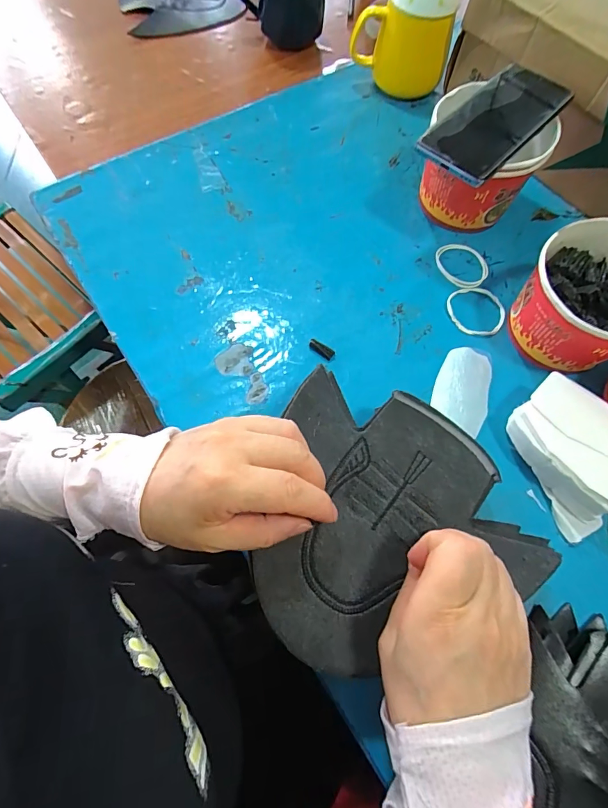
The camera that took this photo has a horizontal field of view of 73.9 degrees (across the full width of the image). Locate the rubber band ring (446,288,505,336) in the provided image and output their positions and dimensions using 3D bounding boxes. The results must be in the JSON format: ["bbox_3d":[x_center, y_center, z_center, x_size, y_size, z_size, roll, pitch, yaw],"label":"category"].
[{"bbox_3d":[0.173,-0.094,0.404,0.059,0.004,0.055,9,68,3],"label":"rubber band ring"}]

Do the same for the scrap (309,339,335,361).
[{"bbox_3d":[0.017,-0.052,0.384,0.026,0.006,0.010,33,70,-2],"label":"scrap"}]

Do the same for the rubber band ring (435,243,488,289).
[{"bbox_3d":[0.169,-0.149,0.428,0.050,0.004,0.059,-32,72,-13],"label":"rubber band ring"}]

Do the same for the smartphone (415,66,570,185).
[{"bbox_3d":[0.178,-0.263,0.369,0.073,0.014,0.160,42,73,11],"label":"smartphone"}]

